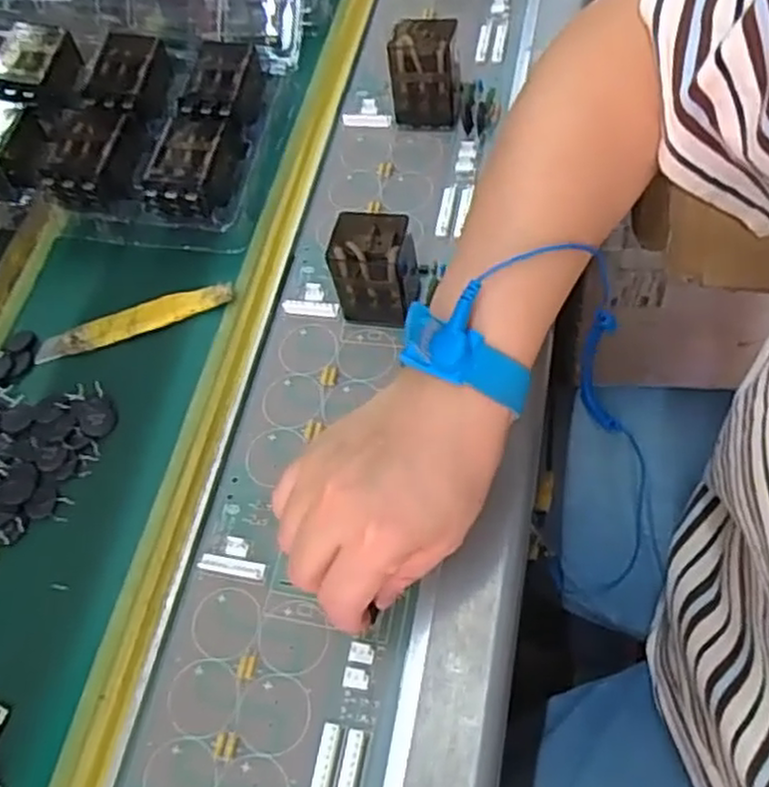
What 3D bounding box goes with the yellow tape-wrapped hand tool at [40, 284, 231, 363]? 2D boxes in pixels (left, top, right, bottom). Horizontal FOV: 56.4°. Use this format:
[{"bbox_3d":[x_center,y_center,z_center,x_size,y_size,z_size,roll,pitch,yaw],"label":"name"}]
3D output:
[{"bbox_3d":[-0.162,-0.047,0.458,0.135,0.007,0.024,-16,63,9],"label":"yellow tape-wrapped hand tool"}]

